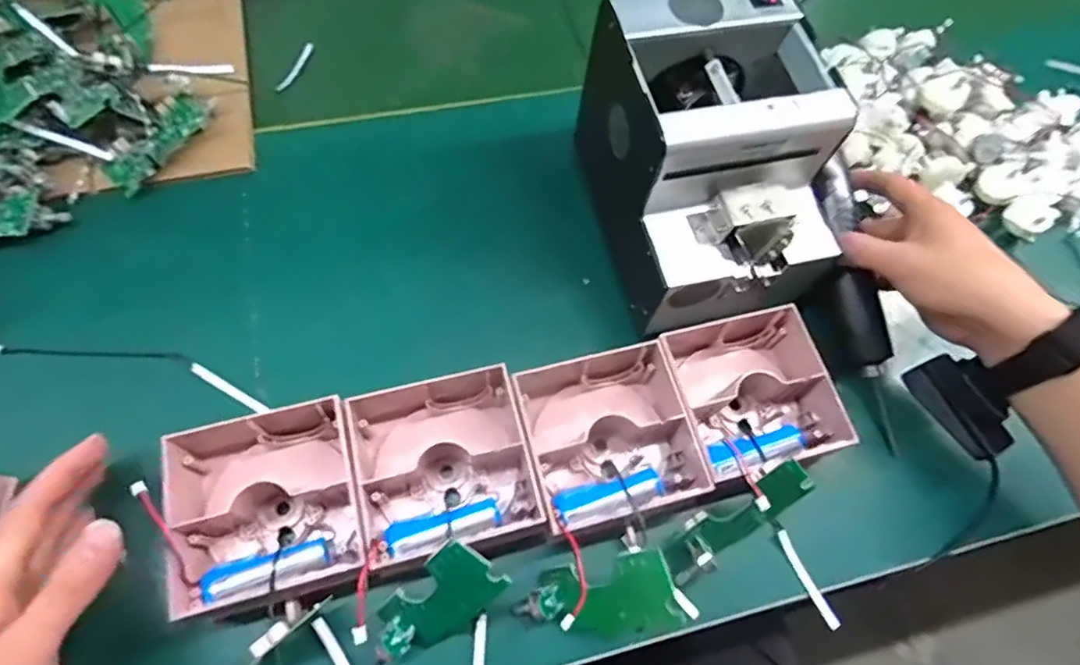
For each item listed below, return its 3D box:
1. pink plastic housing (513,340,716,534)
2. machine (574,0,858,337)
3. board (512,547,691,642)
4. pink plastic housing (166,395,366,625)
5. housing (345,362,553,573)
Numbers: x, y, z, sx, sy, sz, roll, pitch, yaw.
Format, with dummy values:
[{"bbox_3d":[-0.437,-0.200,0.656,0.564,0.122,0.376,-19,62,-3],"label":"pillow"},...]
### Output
[{"bbox_3d":[0.041,0.062,0.396,0.106,0.041,0.114,-13,66,-11],"label":"pink plastic housing"},{"bbox_3d":[0.115,-0.115,0.420,0.127,0.146,0.174,-11,66,-10],"label":"machine"},{"bbox_3d":[0.035,0.158,0.351,0.094,0.024,0.047,-30,89,28],"label":"board"},{"bbox_3d":[-0.162,0.099,0.363,0.112,0.053,0.111,-14,66,-11],"label":"pink plastic housing"},{"bbox_3d":[-0.060,0.079,0.379,0.103,0.047,0.115,-11,66,-10],"label":"housing"}]

